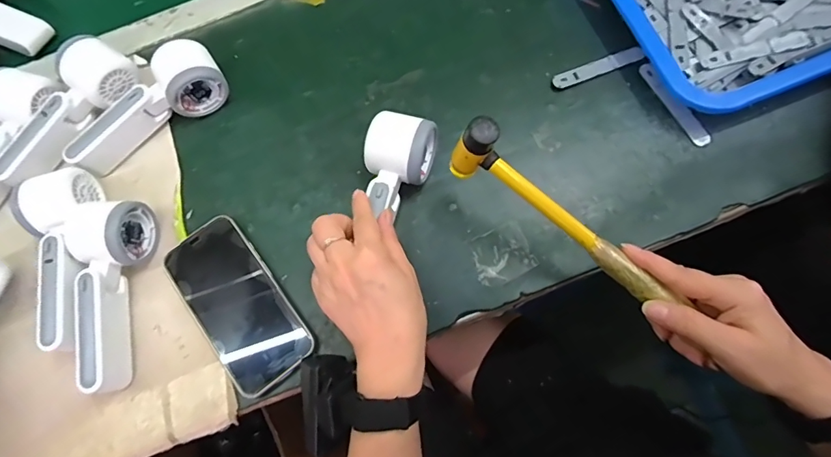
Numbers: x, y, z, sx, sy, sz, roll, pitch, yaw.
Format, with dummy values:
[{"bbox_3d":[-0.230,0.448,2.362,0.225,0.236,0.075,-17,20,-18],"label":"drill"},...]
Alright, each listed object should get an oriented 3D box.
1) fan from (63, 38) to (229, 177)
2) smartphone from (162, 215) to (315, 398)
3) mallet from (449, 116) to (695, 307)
[{"bbox_3d":[-0.270,-0.119,0.462,0.165,0.048,0.057,-39,73,-6],"label":"fan"},{"bbox_3d":[-0.160,0.066,0.416,0.075,0.010,0.158,-38,75,-10],"label":"smartphone"},{"bbox_3d":[0.111,-0.005,0.348,0.196,0.053,0.026,39,79,1],"label":"mallet"}]

